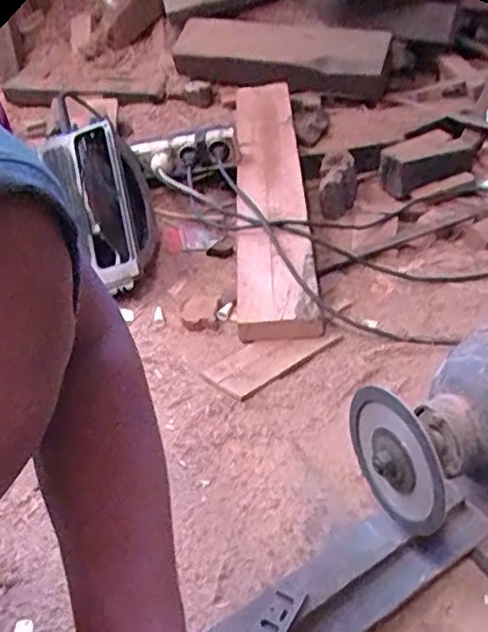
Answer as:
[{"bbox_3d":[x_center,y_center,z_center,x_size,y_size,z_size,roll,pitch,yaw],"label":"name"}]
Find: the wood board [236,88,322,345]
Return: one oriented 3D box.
[{"bbox_3d":[0.043,-0.241,1.137,0.108,0.041,0.794,-8,38,5],"label":"wood board"}]

